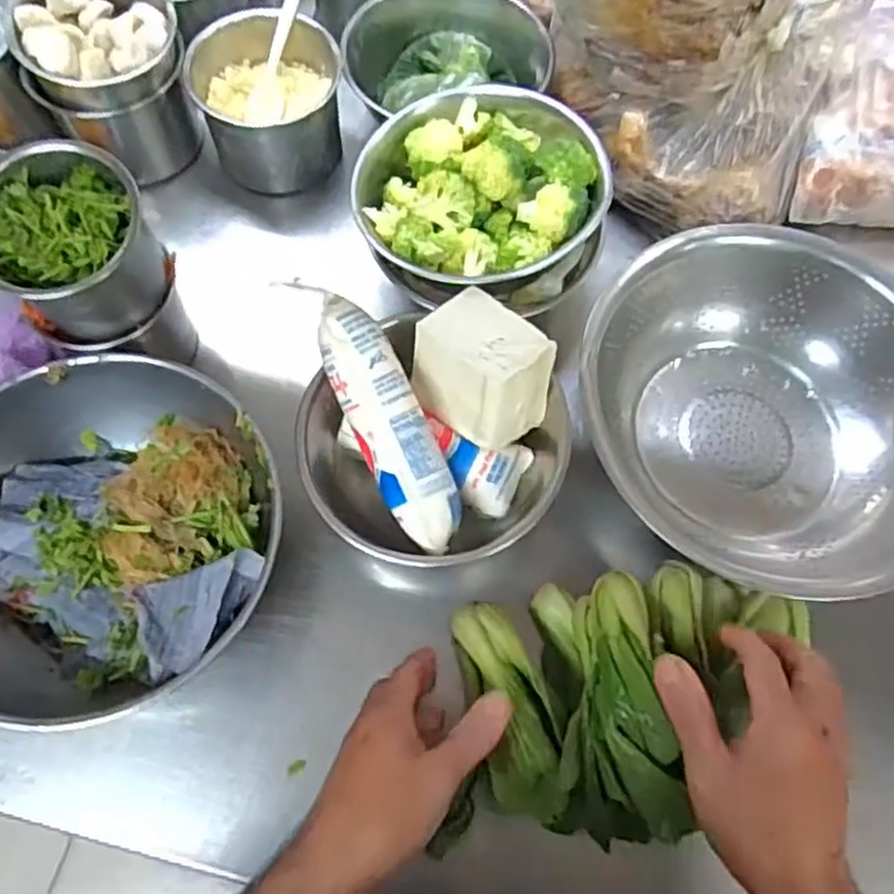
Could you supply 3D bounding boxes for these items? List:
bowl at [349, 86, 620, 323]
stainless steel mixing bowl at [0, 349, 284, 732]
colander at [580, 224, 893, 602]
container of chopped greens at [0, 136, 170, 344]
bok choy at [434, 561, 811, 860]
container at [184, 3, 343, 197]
[{"bbox_3d":[0.022,-0.174,0.522,0.164,0.079,0.155,1,69,-2],"label":"bowl"},{"bbox_3d":[-0.212,0.058,0.457,0.211,0.084,0.215,1,69,-2],"label":"stainless steel mixing bowl"},{"bbox_3d":[0.220,-0.033,0.521,0.254,0.089,0.230,17,70,4],"label":"colander"},{"bbox_3d":[-0.227,-0.118,0.453,0.093,0.101,0.095,1,69,-2],"label":"container of chopped greens"},{"bbox_3d":[0.103,0.147,0.424,0.230,0.084,0.138,-7,70,-5],"label":"bok choy"},{"bbox_3d":[-0.145,-0.287,0.612,0.116,0.091,0.108,-4,70,-4],"label":"container"}]

